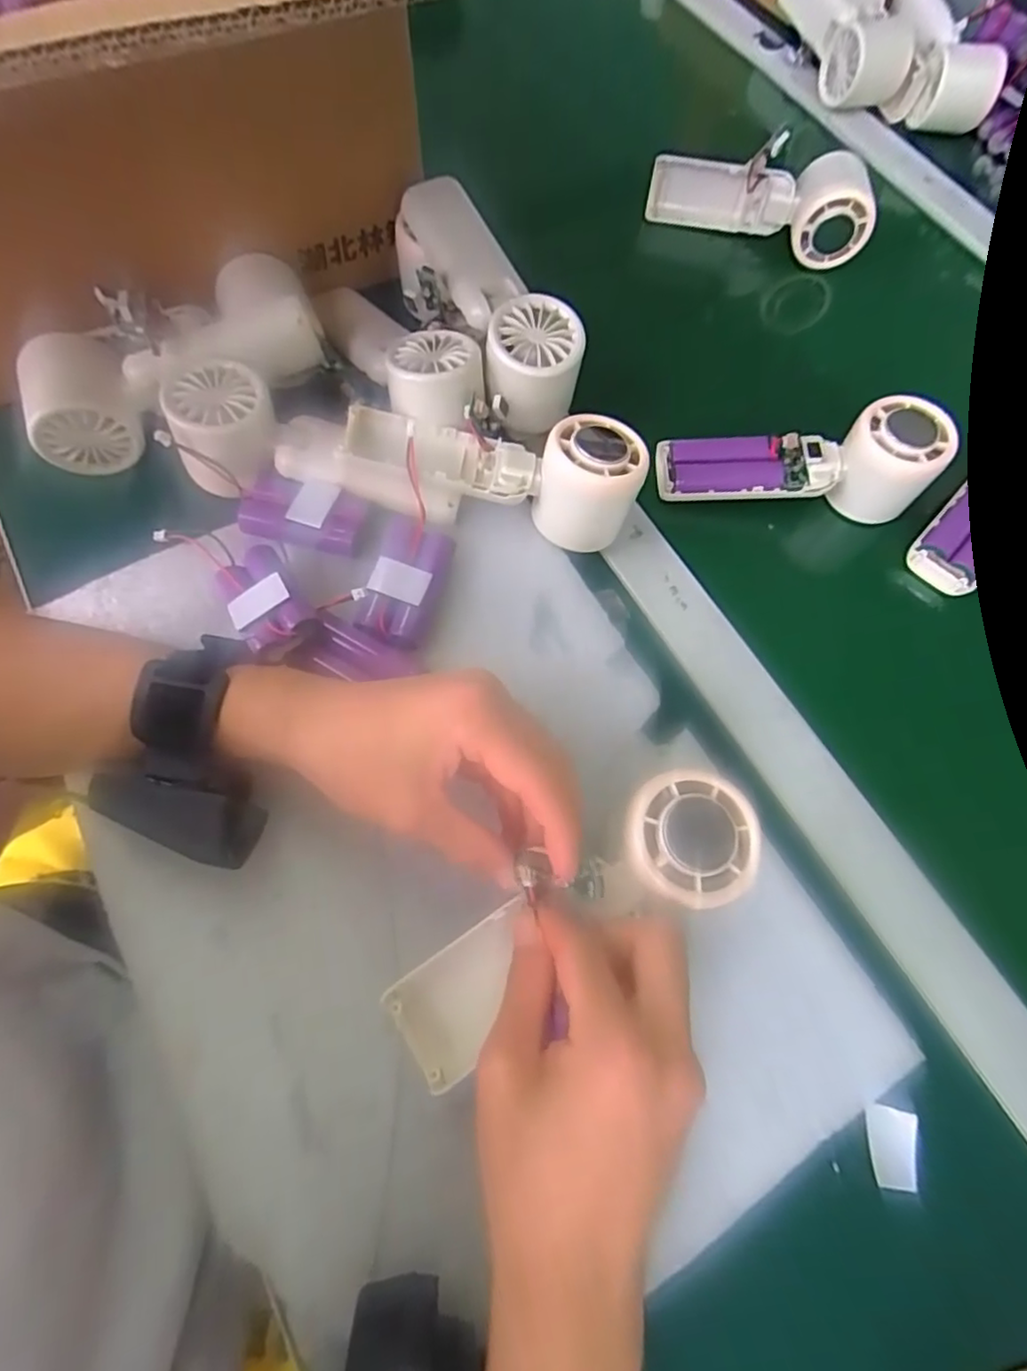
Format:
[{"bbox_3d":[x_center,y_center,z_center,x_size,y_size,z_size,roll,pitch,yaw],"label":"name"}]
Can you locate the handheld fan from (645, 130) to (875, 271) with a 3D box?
[{"bbox_3d":[0.194,-0.384,0.482,0.166,0.063,0.049,18,67,8],"label":"handheld fan"}]

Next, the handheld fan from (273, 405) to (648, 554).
[{"bbox_3d":[-0.030,-0.122,0.348,0.202,0.044,0.057,6,68,-2],"label":"handheld fan"}]

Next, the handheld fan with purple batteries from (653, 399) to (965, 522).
[{"bbox_3d":[0.175,-0.142,0.385,0.163,0.047,0.047,2,66,0],"label":"handheld fan with purple batteries"}]

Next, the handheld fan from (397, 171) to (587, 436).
[{"bbox_3d":[-0.023,-0.229,0.382,0.063,0.053,0.170,-33,74,-16],"label":"handheld fan"}]

